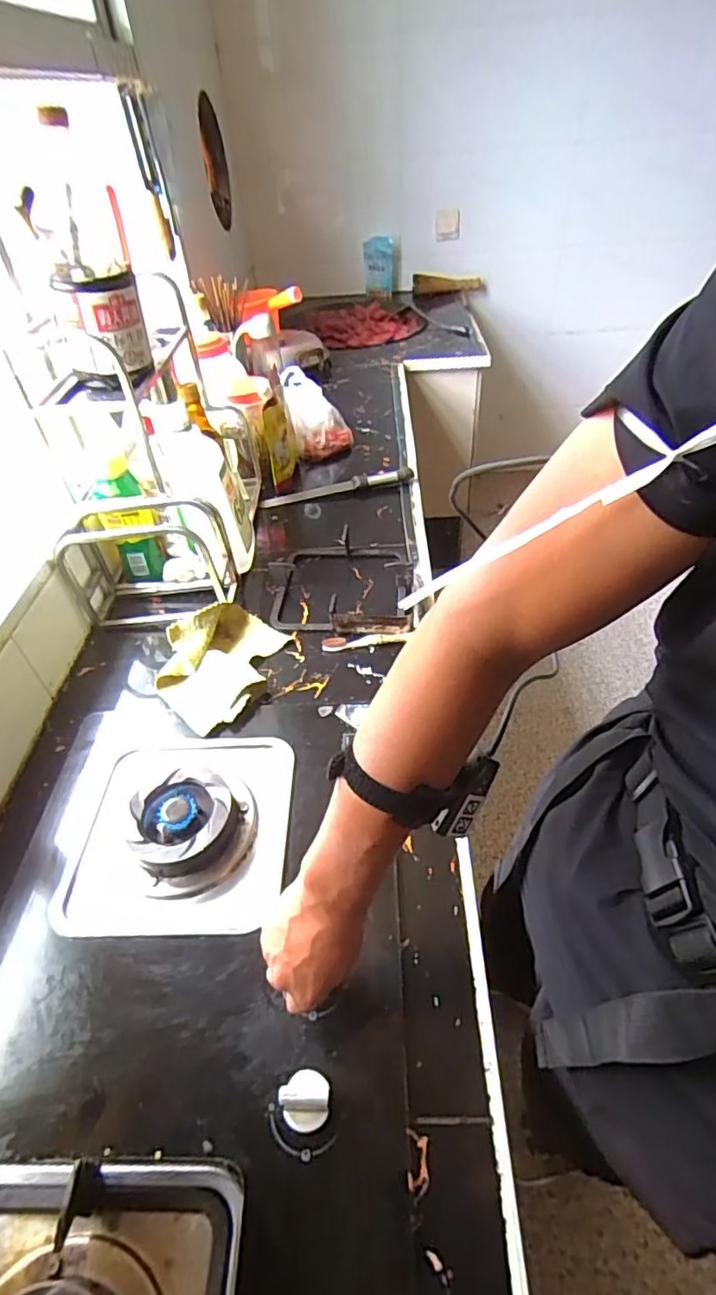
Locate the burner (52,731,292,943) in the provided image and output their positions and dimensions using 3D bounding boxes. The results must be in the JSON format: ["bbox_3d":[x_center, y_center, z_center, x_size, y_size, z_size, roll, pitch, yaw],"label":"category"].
[{"bbox_3d":[-0.195,0.187,0.629,0.230,0.036,0.226,-2,43,2],"label":"burner"}]

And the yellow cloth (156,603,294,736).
[{"bbox_3d":[-0.185,0.011,0.795,0.151,0.054,0.201,21,49,25],"label":"yellow cloth"}]

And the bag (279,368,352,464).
[{"bbox_3d":[-0.087,-0.511,1.259,0.142,0.150,0.135,-6,43,-2],"label":"bag"}]

